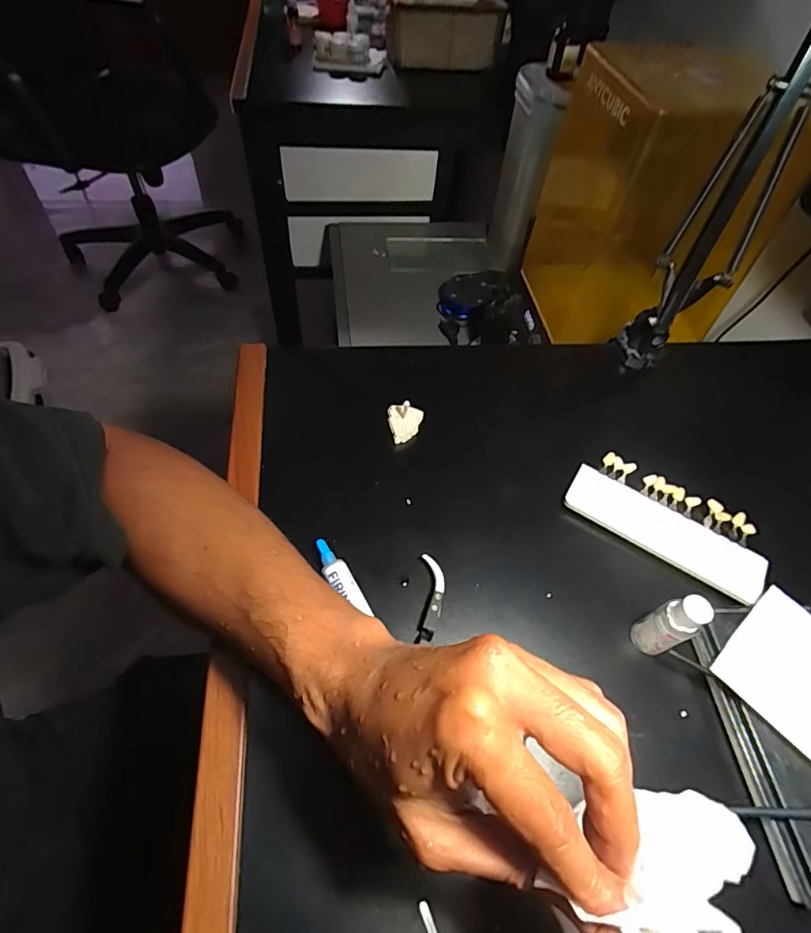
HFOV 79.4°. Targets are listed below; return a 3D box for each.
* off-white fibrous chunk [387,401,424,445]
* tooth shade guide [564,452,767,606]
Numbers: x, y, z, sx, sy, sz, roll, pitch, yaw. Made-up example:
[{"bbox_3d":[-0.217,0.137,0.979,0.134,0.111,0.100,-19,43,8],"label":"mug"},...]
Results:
[{"bbox_3d":[-0.002,-0.038,0.413,0.027,0.021,0.032,12,55,2],"label":"off-white fibrous chunk"},{"bbox_3d":[0.207,0.042,0.387,0.145,0.014,0.076,33,59,16],"label":"tooth shade guide"}]

